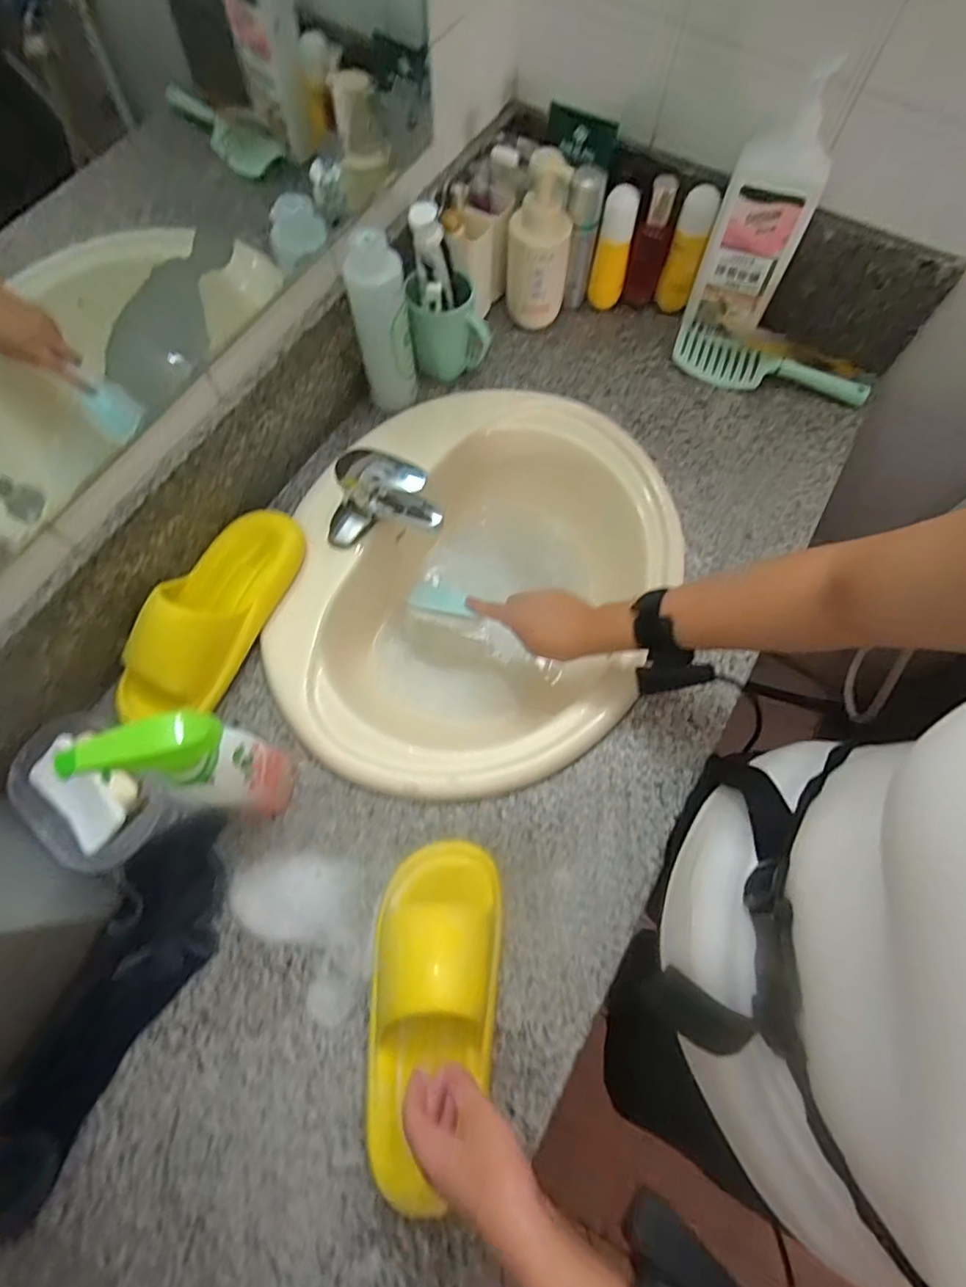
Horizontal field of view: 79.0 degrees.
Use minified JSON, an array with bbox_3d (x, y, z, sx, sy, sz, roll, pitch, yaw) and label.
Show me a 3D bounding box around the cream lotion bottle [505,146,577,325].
[{"bbox_3d":[0.070,-0.489,0.735,0.075,0.203,0.076,8,69,1],"label":"cream lotion bottle"}]

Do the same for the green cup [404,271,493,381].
[{"bbox_3d":[-0.045,-0.406,0.743,0.096,0.110,0.077,-6,69,-4],"label":"green cup"}]

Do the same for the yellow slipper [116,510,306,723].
[{"bbox_3d":[-0.282,-0.034,0.608,0.088,0.077,0.274,26,71,8],"label":"yellow slipper"}]

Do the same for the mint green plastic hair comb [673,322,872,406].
[{"bbox_3d":[0.380,-0.366,0.782,0.252,0.035,0.068,15,69,4],"label":"mint green plastic hair comb"}]

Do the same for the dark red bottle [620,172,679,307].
[{"bbox_3d":[0.217,-0.511,0.765,0.046,0.161,0.031,18,70,5],"label":"dark red bottle"}]

